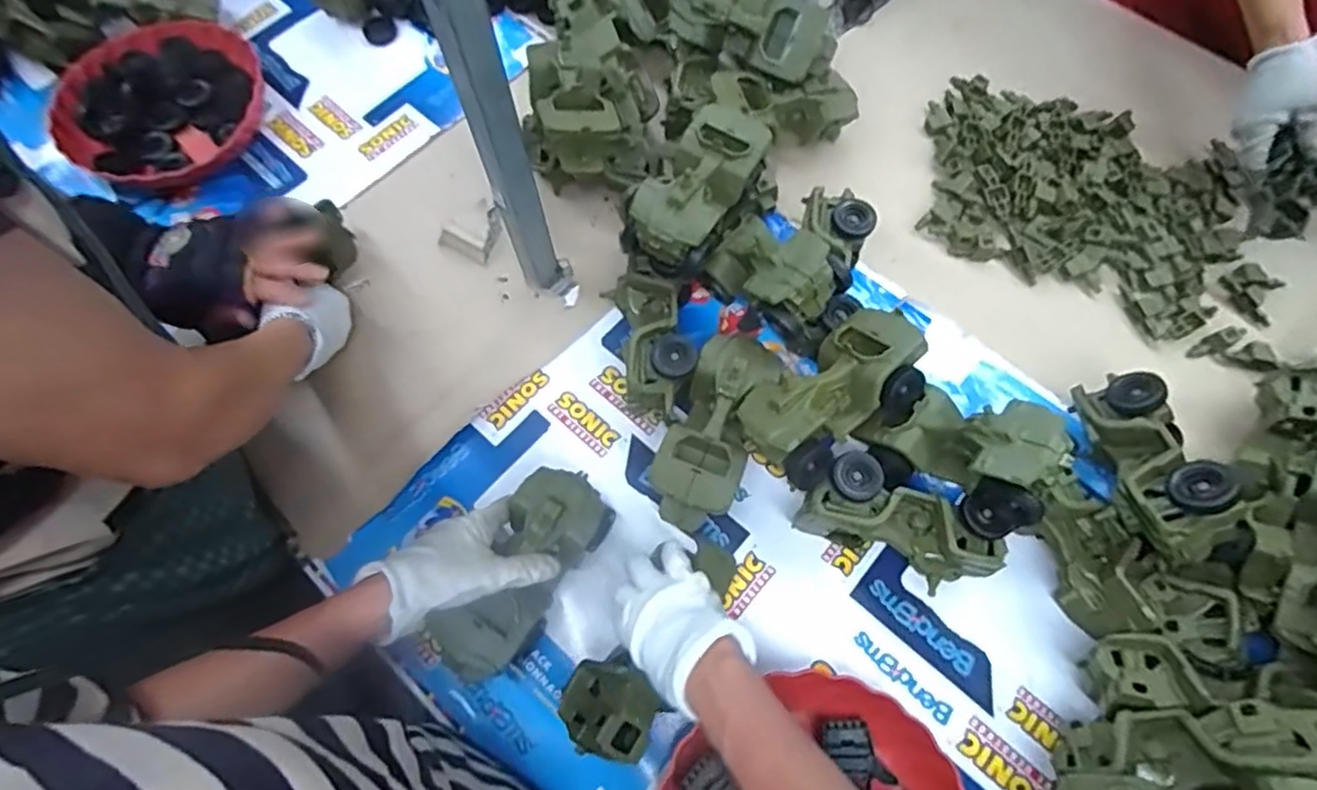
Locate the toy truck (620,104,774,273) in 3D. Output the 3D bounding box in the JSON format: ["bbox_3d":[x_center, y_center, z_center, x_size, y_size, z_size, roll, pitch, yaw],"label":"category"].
[{"bbox_3d":[0.039,-0.204,0.650,0.088,0.074,0.189,30,72,12],"label":"toy truck"}]

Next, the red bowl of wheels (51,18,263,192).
[{"bbox_3d":[-0.594,-0.347,0.811,0.216,0.067,0.215,0,68,1],"label":"red bowl of wheels"}]

